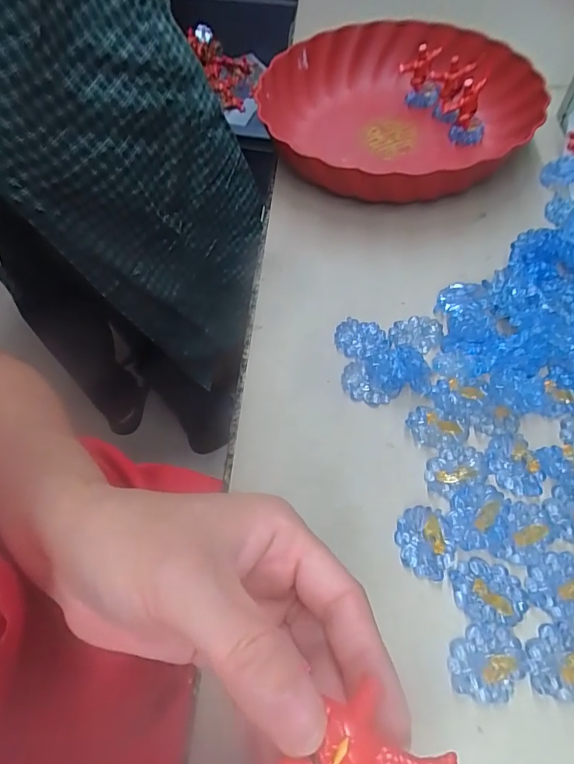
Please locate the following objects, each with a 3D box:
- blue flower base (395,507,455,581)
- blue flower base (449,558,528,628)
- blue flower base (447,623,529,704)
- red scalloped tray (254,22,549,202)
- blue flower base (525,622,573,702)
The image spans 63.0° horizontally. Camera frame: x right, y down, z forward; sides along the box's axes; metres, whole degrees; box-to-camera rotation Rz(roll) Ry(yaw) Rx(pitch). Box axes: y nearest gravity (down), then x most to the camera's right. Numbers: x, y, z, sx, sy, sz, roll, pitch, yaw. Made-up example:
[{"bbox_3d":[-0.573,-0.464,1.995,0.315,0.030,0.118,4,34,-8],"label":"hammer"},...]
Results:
[{"bbox_3d":[0.076,0.089,0.260,0.028,0.006,0.037,-12,59,-3],"label":"blue flower base"},{"bbox_3d":[0.105,0.109,0.244,0.034,0.006,0.032,-2,59,3],"label":"blue flower base"},{"bbox_3d":[0.098,0.137,0.227,0.035,0.009,0.032,-3,59,3],"label":"blue flower base"},{"bbox_3d":[0.102,-0.243,0.428,0.228,0.060,0.222,-8,59,0],"label":"red scalloped tray"},{"bbox_3d":[0.135,0.135,0.225,0.034,0.009,0.031,-6,59,1],"label":"blue flower base"}]

